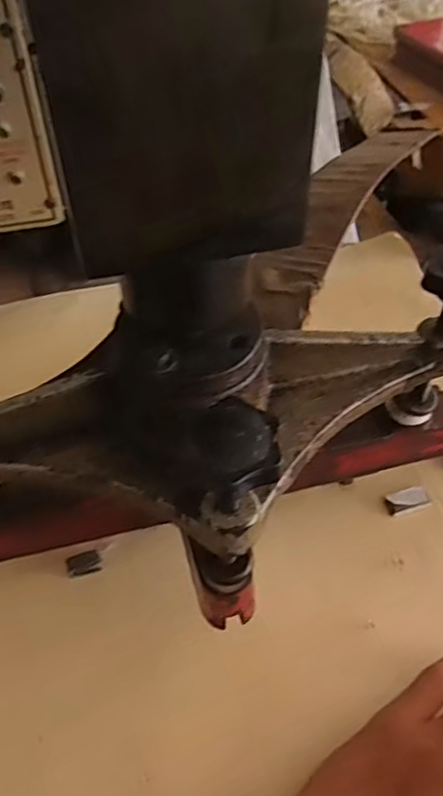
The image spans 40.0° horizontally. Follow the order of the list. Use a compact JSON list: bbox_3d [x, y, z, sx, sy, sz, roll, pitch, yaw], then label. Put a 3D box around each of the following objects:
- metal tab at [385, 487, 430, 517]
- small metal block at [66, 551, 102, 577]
[{"bbox_3d":[0.115,0.063,0.375,0.026,0.004,0.015,-13,50,-10],"label":"metal tab"},{"bbox_3d":[-0.078,0.094,0.344,0.019,0.007,0.011,-14,50,-11],"label":"small metal block"}]

